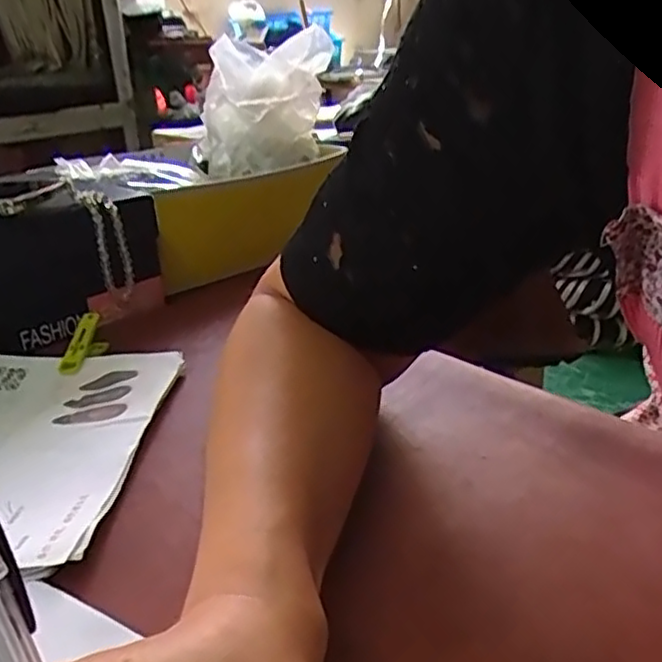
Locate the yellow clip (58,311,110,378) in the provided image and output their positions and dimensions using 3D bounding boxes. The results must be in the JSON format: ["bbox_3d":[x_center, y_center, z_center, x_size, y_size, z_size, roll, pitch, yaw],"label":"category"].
[{"bbox_3d":[-0.183,0.008,0.501,0.015,0.032,0.055,0,23,10],"label":"yellow clip"}]

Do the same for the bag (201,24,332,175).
[{"bbox_3d":[-0.077,-0.289,0.845,0.154,0.142,0.215,-4,23,0],"label":"bag"}]

